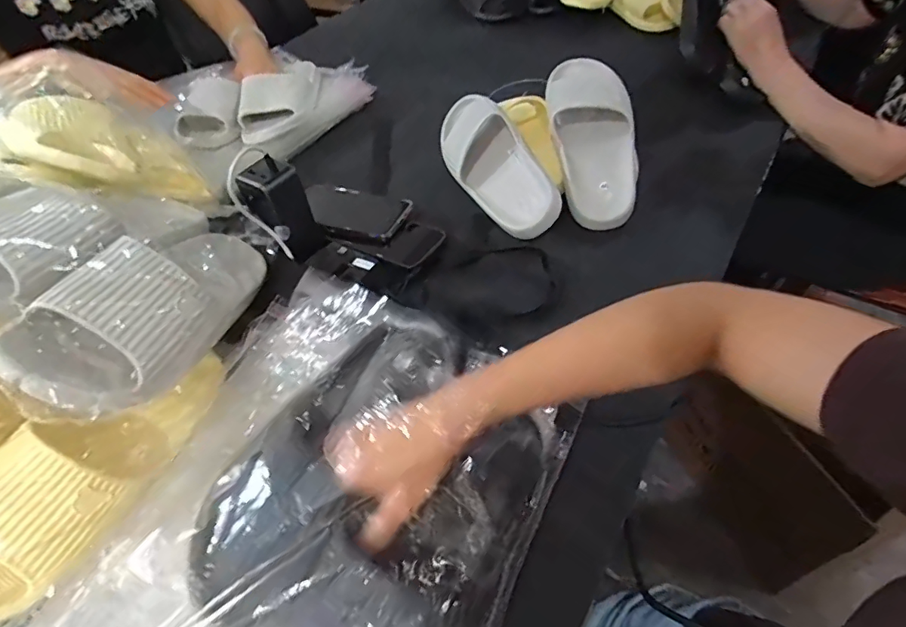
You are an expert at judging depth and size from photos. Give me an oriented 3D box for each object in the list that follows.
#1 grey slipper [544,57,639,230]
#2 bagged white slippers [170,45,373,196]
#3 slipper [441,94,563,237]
[{"bbox_3d":[0.187,-0.232,0.652,0.111,0.064,0.266,-3,65,3],"label":"grey slipper"},{"bbox_3d":[-0.305,-0.355,0.848,0.218,0.087,0.315,31,59,27],"label":"bagged white slippers"},{"bbox_3d":[0.051,-0.201,0.667,0.102,0.060,0.264,-38,58,17],"label":"slipper"}]

